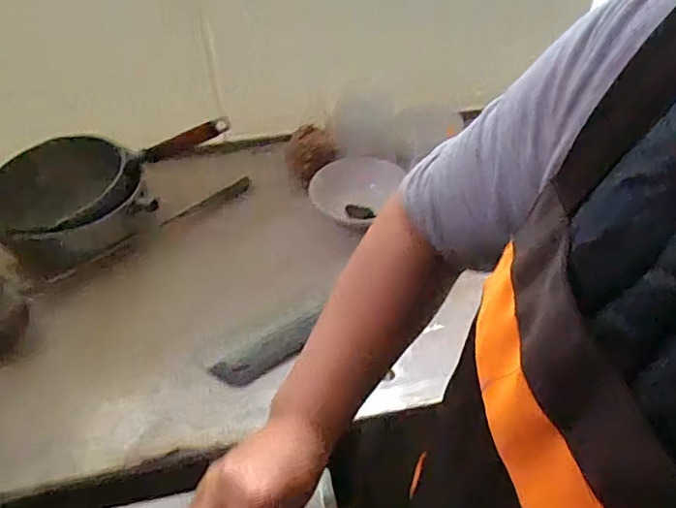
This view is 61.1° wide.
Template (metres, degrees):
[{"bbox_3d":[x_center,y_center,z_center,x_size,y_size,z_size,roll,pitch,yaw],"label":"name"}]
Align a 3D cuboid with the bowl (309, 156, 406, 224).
[{"bbox_3d":[0.035,-0.094,0.837,0.130,0.041,0.130,-1,45,1],"label":"bowl"}]

